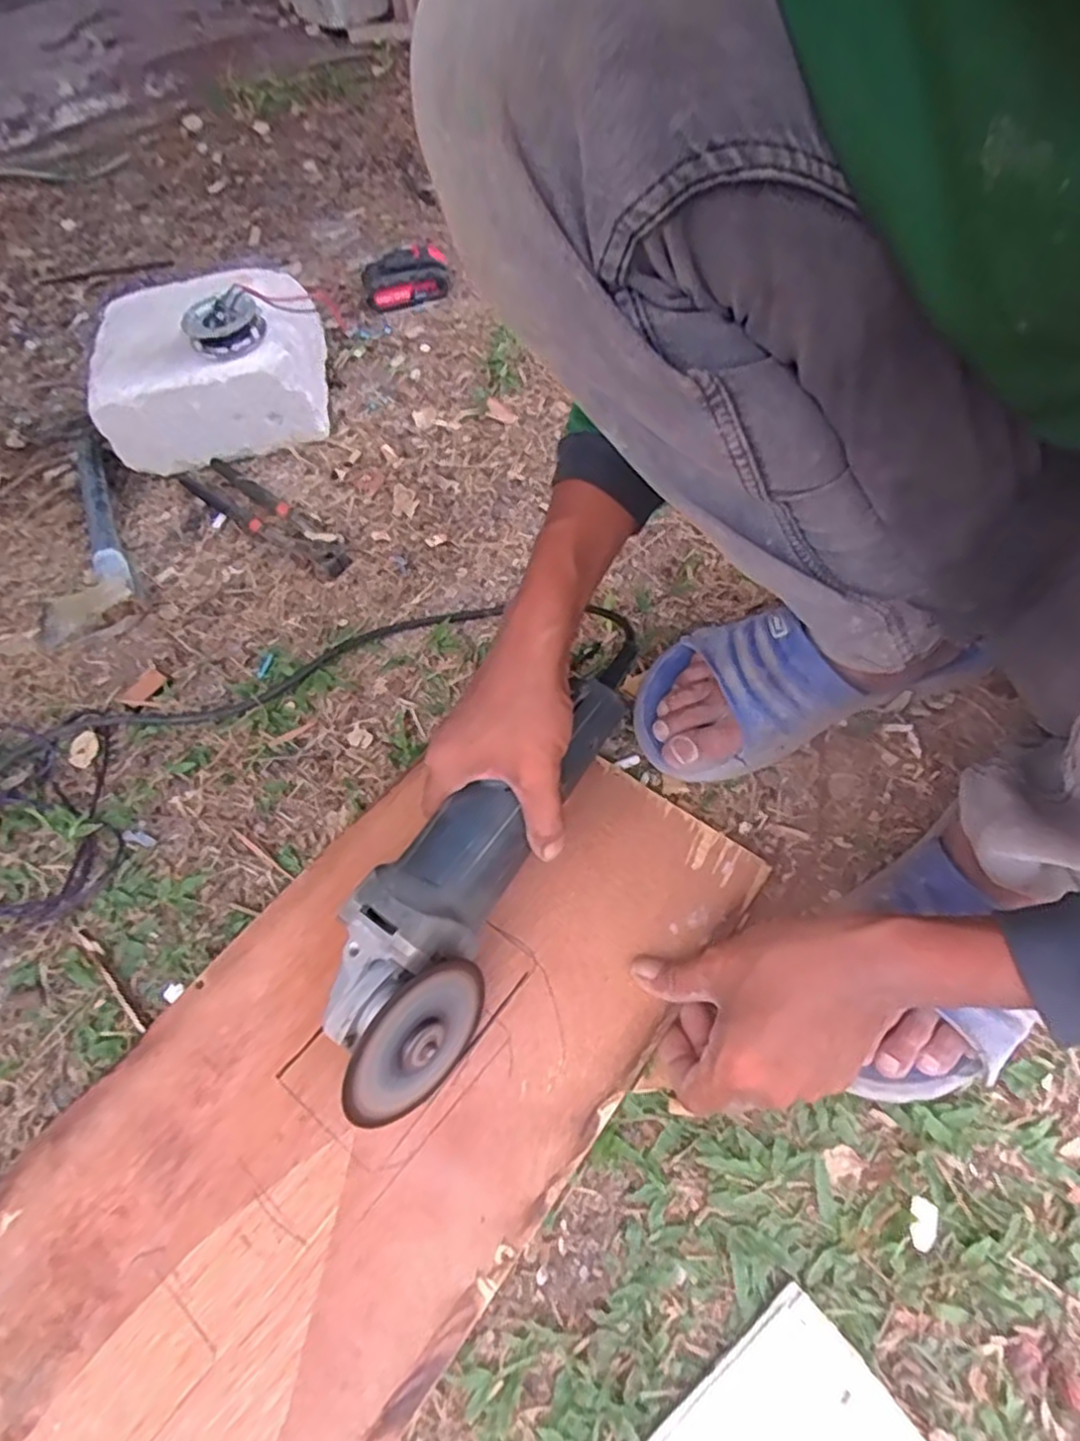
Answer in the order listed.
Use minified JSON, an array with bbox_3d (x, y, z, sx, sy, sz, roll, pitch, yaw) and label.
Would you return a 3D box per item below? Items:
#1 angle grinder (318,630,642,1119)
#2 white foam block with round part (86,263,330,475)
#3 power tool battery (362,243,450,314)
[{"bbox_3d":[-0.033,0.071,0.448,0.085,0.078,0.315,25,67,17],"label":"angle grinder"},{"bbox_3d":[-0.341,-0.380,0.765,0.205,0.129,0.194,-10,57,-4],"label":"white foam block with round part"},{"bbox_3d":[-0.169,-0.561,0.926,0.104,0.047,0.069,-15,58,-7],"label":"power tool battery"}]

